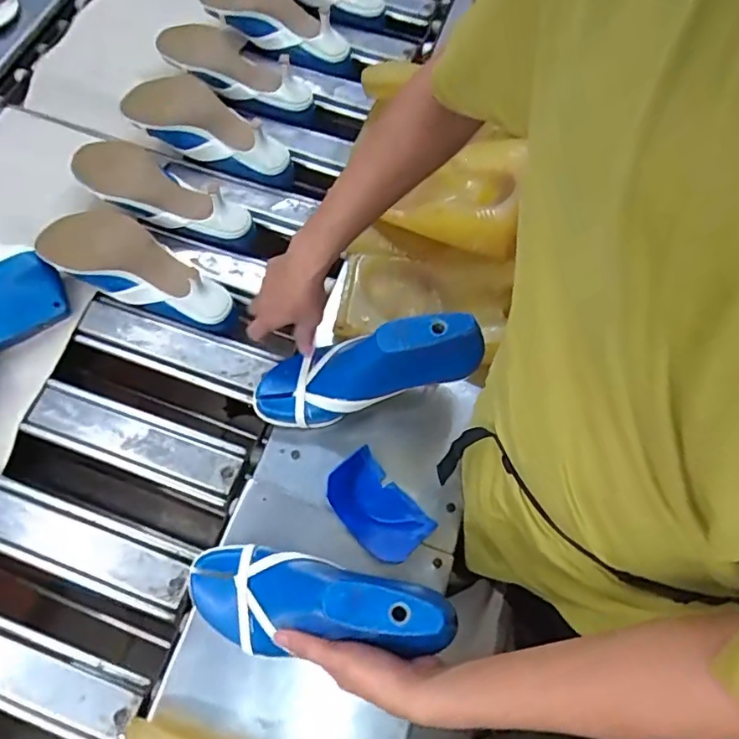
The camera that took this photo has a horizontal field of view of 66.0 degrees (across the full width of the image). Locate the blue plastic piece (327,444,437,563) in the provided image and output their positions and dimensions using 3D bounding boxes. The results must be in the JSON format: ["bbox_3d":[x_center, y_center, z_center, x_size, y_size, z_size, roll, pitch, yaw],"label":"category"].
[{"bbox_3d":[0.009,0.152,0.632,0.119,0.021,0.078,47,57,8],"label":"blue plastic piece"}]

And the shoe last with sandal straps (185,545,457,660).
[{"bbox_3d":[-0.051,0.220,0.528,0.268,0.090,0.093,-7,61,31],"label":"shoe last with sandal straps"}]

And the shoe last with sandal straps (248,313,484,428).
[{"bbox_3d":[-0.008,-0.004,0.634,0.268,0.084,0.088,-18,64,24],"label":"shoe last with sandal straps"}]

